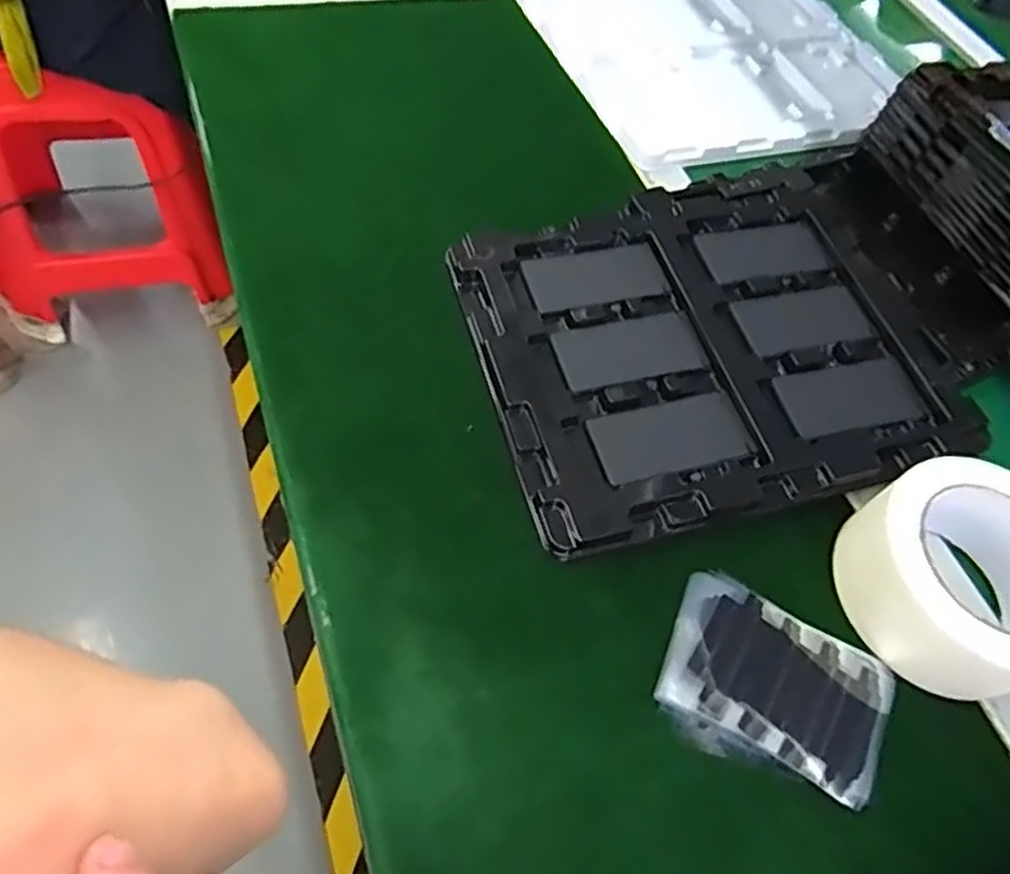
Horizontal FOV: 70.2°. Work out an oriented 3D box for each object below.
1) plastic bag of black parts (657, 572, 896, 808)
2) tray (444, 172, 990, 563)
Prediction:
[{"bbox_3d":[0.132,0.119,0.345,0.106,0.008,0.079,25,58,5],"label":"plastic bag of black parts"},{"bbox_3d":[0.127,-0.068,0.440,0.287,0.014,0.235,-14,62,-10],"label":"tray"}]

